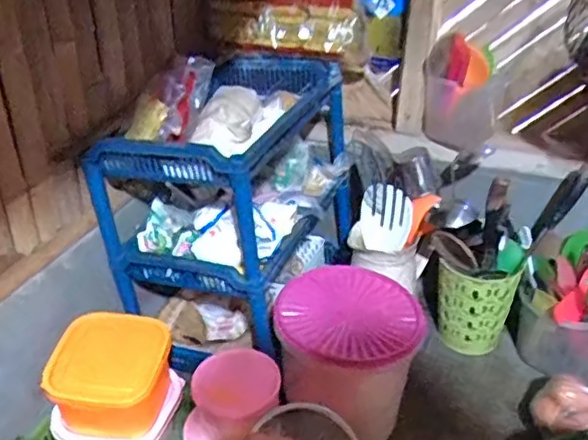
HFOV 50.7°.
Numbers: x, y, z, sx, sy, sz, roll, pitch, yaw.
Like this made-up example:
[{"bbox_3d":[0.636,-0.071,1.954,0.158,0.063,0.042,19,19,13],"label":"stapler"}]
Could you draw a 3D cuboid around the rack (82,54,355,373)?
[{"bbox_3d":[-0.089,-0.032,1.052,0.304,0.381,0.401,9,33,15],"label":"rack"}]

